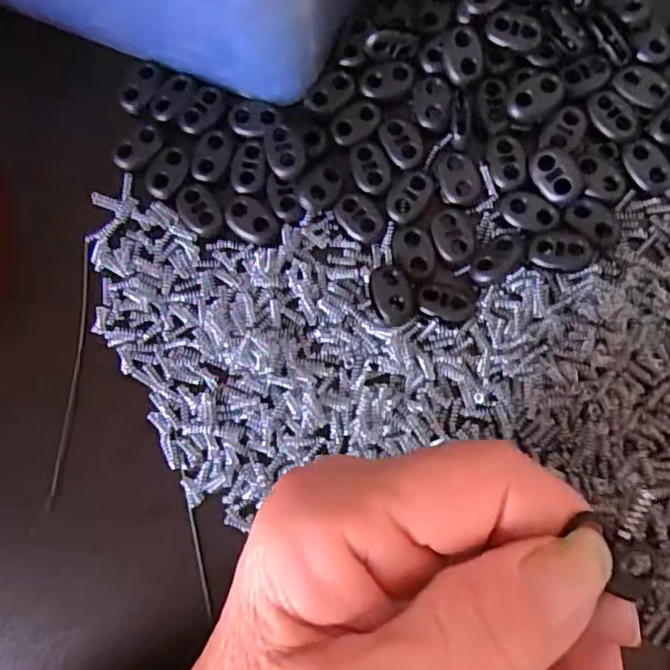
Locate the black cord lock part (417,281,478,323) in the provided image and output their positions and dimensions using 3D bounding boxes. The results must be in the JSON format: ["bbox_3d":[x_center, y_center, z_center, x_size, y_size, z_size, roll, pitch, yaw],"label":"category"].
[{"bbox_3d":[0.040,-0.012,0.224,0.021,0.004,0.013,21,85,8],"label":"black cord lock part"}]

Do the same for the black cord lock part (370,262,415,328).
[{"bbox_3d":[0.020,-0.014,0.225,0.013,0.008,0.023,-16,81,3],"label":"black cord lock part"}]

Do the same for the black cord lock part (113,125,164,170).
[{"bbox_3d":[-0.077,-0.074,0.246,0.021,0.004,0.013,-37,81,0],"label":"black cord lock part"}]

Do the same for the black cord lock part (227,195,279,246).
[{"bbox_3d":[-0.032,-0.044,0.237,0.022,0.004,0.014,38,87,9],"label":"black cord lock part"}]

